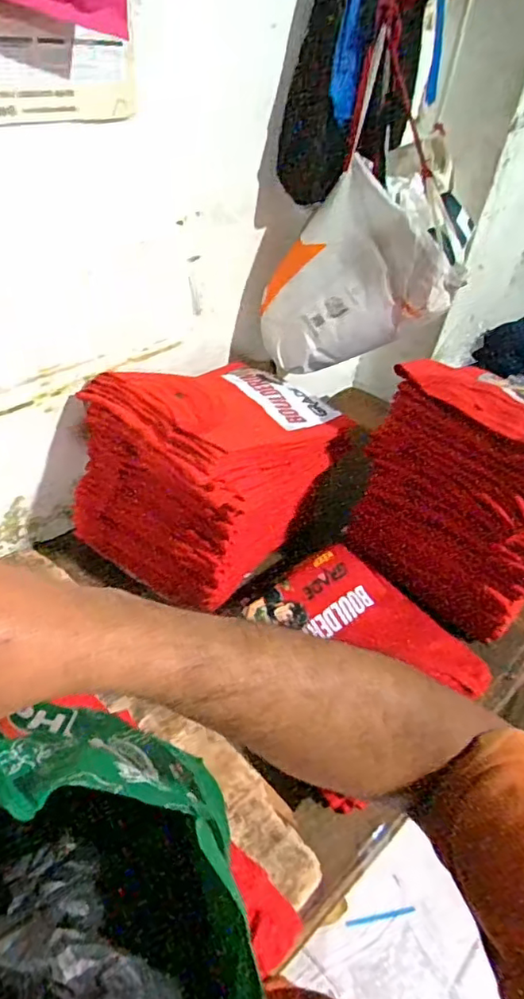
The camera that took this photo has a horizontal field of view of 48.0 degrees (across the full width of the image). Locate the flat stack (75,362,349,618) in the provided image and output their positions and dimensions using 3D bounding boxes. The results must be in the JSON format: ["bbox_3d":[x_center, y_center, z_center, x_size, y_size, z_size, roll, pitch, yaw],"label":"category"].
[{"bbox_3d":[-0.079,-0.058,0.879,0.290,0.248,0.327,33,50,24],"label":"flat stack"}]

